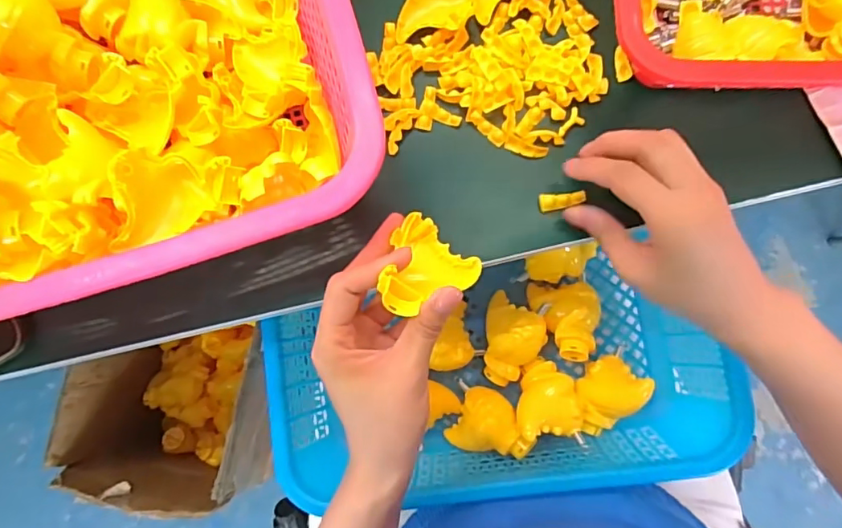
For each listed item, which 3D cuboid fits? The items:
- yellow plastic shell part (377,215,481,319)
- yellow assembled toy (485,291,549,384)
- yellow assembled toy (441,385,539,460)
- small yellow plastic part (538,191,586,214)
[{"bbox_3d":[0.005,0.005,0.295,0.058,0.035,0.058,2,84,-15],"label":"yellow plastic shell part"},{"bbox_3d":[0.081,0.064,0.437,0.049,0.039,0.077,5,82,4],"label":"yellow assembled toy"},{"bbox_3d":[0.059,0.133,0.430,0.073,0.051,0.054,4,82,4],"label":"yellow assembled toy"},{"bbox_3d":[0.095,-0.042,0.342,0.030,0.004,0.011,-7,81,3],"label":"small yellow plastic part"}]

